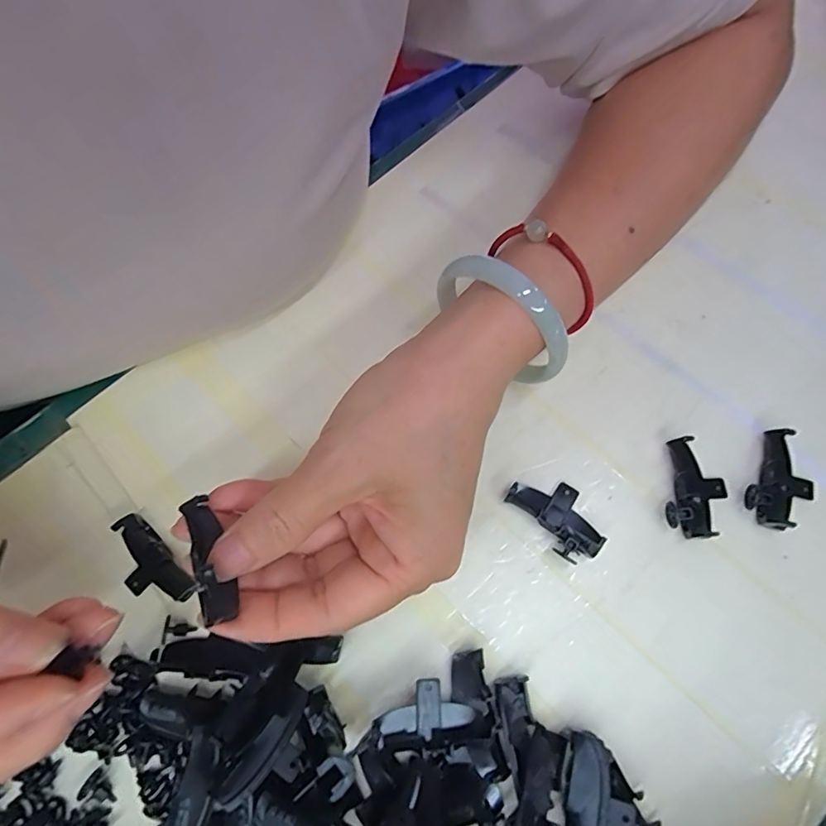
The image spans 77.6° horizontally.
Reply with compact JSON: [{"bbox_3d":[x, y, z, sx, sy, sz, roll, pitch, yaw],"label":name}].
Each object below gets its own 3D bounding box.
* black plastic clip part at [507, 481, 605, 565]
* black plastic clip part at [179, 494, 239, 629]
[{"bbox_3d":[0.061,0.041,0.212,0.024,0.011,0.040,-41,74,-12],"label":"black plastic clip part"},{"bbox_3d":[-0.068,0.049,0.171,0.011,0.009,0.041,-22,67,-6],"label":"black plastic clip part"}]

